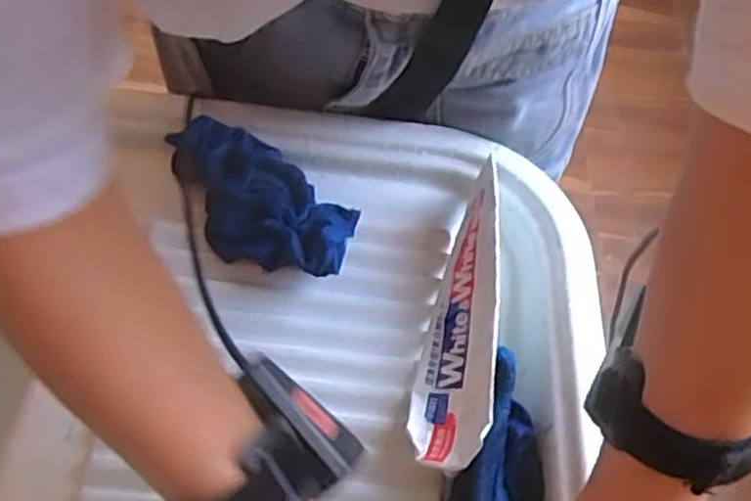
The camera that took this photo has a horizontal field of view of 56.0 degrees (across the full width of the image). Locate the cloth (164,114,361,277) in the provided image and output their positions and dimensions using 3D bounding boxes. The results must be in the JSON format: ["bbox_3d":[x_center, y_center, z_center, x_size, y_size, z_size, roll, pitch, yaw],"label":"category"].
[{"bbox_3d":[-0.071,-0.033,0.449,0.124,0.058,0.082,22,57,10],"label":"cloth"}]

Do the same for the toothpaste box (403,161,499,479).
[{"bbox_3d":[0.052,0.037,0.428,0.043,0.055,0.185,11,68,2],"label":"toothpaste box"}]

